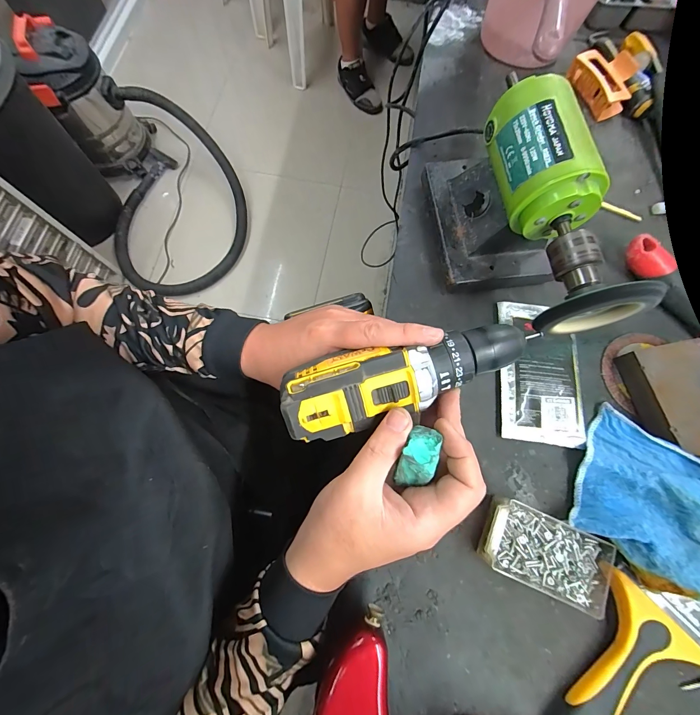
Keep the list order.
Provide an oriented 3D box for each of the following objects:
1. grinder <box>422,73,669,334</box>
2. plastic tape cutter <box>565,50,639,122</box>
[{"bbox_3d":[0.149,-0.125,0.297,0.101,0.129,0.223,-7,75,-4],"label":"grinder"},{"bbox_3d":[0.327,-0.354,0.412,0.052,0.034,0.085,-19,76,-7],"label":"plastic tape cutter"}]

